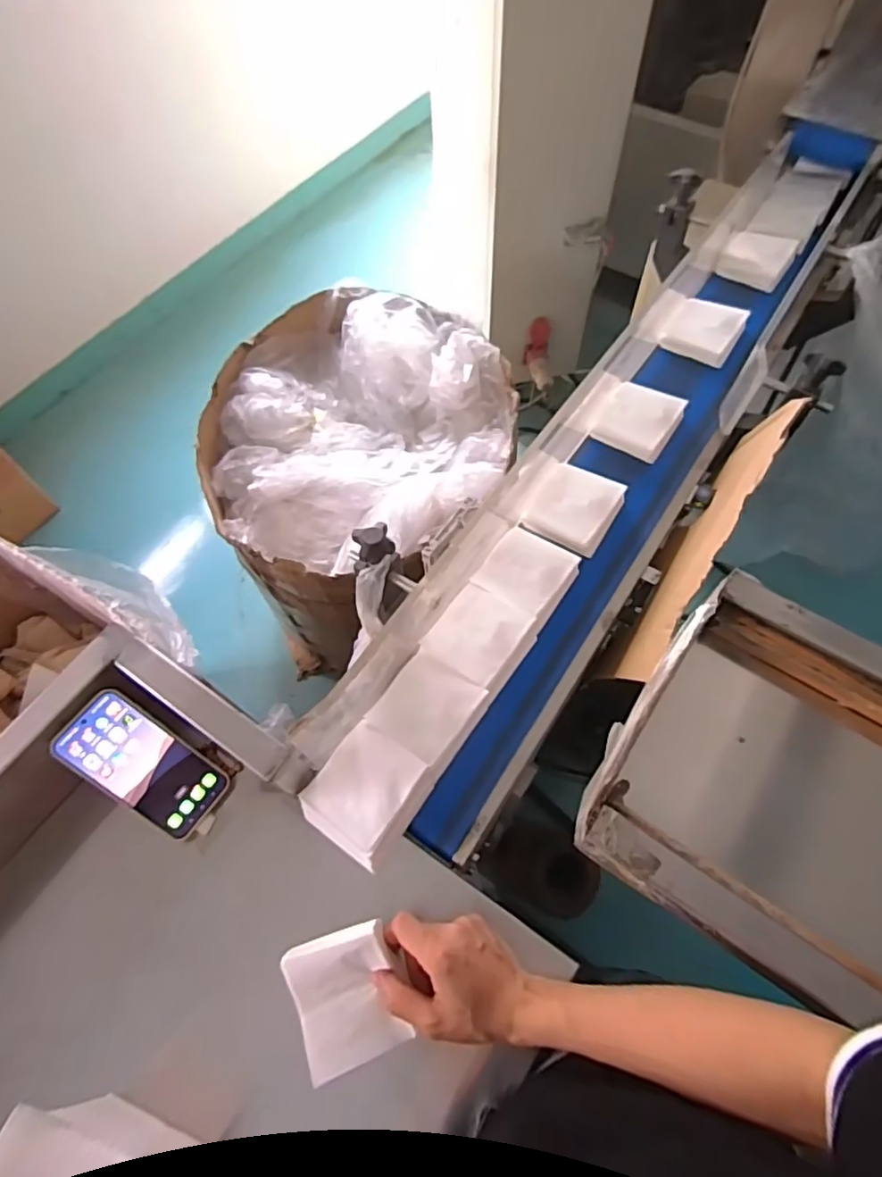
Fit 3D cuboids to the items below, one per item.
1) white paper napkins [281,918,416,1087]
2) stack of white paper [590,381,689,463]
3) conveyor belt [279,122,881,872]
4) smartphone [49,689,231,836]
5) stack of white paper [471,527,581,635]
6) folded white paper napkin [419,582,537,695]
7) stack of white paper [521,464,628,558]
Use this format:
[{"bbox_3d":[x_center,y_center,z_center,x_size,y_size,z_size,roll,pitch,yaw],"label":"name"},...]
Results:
[{"bbox_3d":[-0.076,0.338,0.493,0.089,0.026,0.095,-21,64,-9],"label":"white paper napkins"},{"bbox_3d":[0.262,-0.222,0.785,0.089,0.033,0.095,32,68,17],"label":"stack of white paper"},{"bbox_3d":[0.262,-0.220,0.762,0.193,0.107,1.223,30,68,16],"label":"conveyor belt"},{"bbox_3d":[-0.287,0.172,0.575,0.158,0.007,0.069,44,69,-13],"label":"smartphone"},{"bbox_3d":[0.098,-0.015,0.680,0.093,0.026,0.095,32,68,17],"label":"stack of white paper"},{"bbox_3d":[0.043,0.052,0.641,0.096,0.028,0.096,32,68,17],"label":"folded white paper napkin"},{"bbox_3d":[0.164,-0.100,0.724,0.092,0.021,0.102,29,67,15],"label":"stack of white paper"}]

